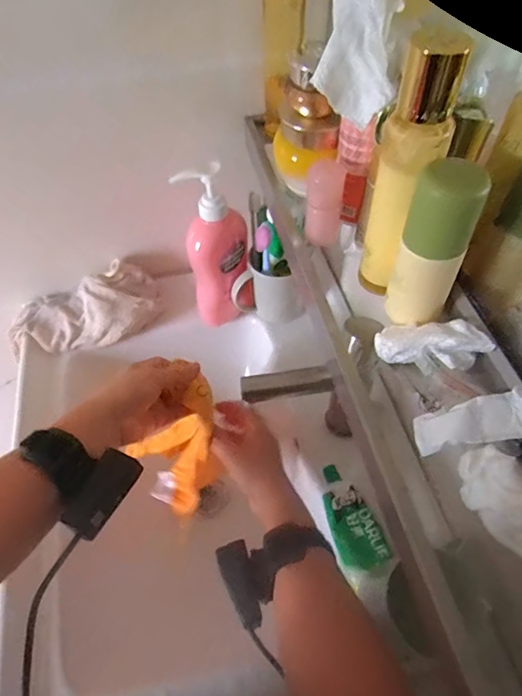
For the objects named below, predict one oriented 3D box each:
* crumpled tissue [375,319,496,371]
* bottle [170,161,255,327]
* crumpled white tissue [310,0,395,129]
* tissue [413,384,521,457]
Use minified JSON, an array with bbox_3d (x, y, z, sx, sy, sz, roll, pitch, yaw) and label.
[{"bbox_3d":[0.124,-0.003,0.341,0.076,0.023,0.029,0,52,25],"label":"crumpled tissue"},{"bbox_3d":[-0.056,-0.125,0.628,0.084,0.231,0.050,-14,55,-8],"label":"bottle"},{"bbox_3d":[0.070,-0.207,0.327,0.053,0.086,0.022,16,18,-2],"label":"crumpled white tissue"},{"bbox_3d":[0.138,0.048,0.302,0.076,0.011,0.029,-19,52,19],"label":"tissue"}]

